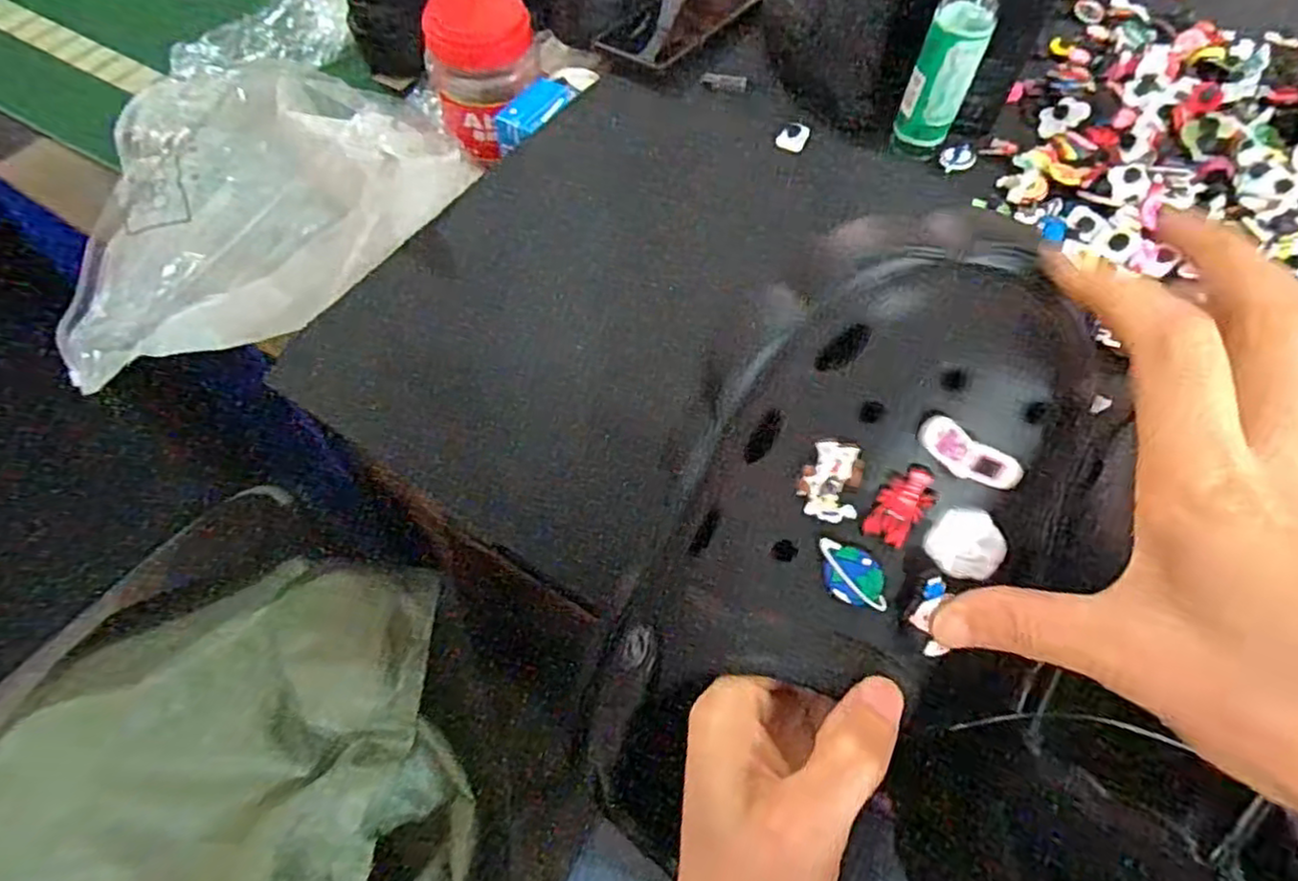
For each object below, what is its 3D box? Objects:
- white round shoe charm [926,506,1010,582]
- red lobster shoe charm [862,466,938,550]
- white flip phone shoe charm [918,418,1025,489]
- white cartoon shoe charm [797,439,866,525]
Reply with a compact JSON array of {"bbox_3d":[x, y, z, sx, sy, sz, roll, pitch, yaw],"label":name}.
[{"bbox_3d":[0.103,0.034,0.224,0.022,0.010,0.022,0,91,8],"label":"white round shoe charm"},{"bbox_3d":[0.082,0.021,0.223,0.015,0.004,0.027,33,100,6],"label":"red lobster shoe charm"},{"bbox_3d":[0.100,0.005,0.216,0.035,0.013,0.004,30,21,-5],"label":"white flip phone shoe charm"},{"bbox_3d":[0.060,0.013,0.228,0.019,0.004,0.026,10,92,11],"label":"white cartoon shoe charm"}]

